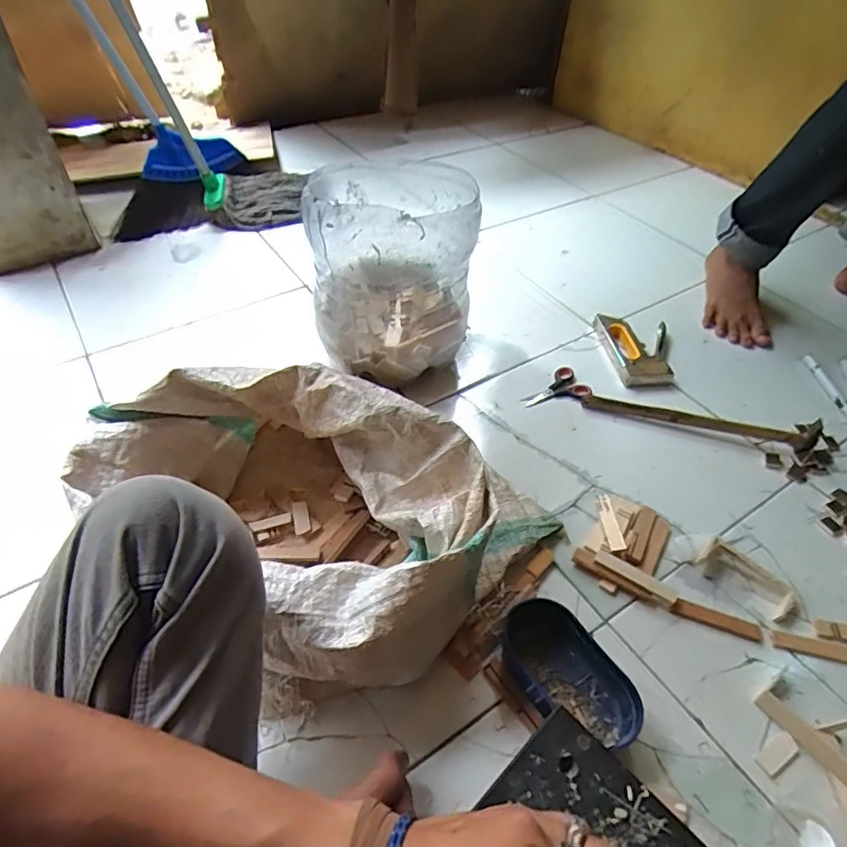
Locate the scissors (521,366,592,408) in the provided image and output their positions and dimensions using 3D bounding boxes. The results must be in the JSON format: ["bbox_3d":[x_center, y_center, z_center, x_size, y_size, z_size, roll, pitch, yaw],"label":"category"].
[{"bbox_3d":[0.217,-0.055,0.904,0.114,0.012,0.068,-20,51,-19],"label":"scissors"}]

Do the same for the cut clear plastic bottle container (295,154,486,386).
[{"bbox_3d":[-0.048,-0.252,0.860,0.237,0.264,0.277,1,47,-1],"label":"cut clear plastic bottle container"}]

